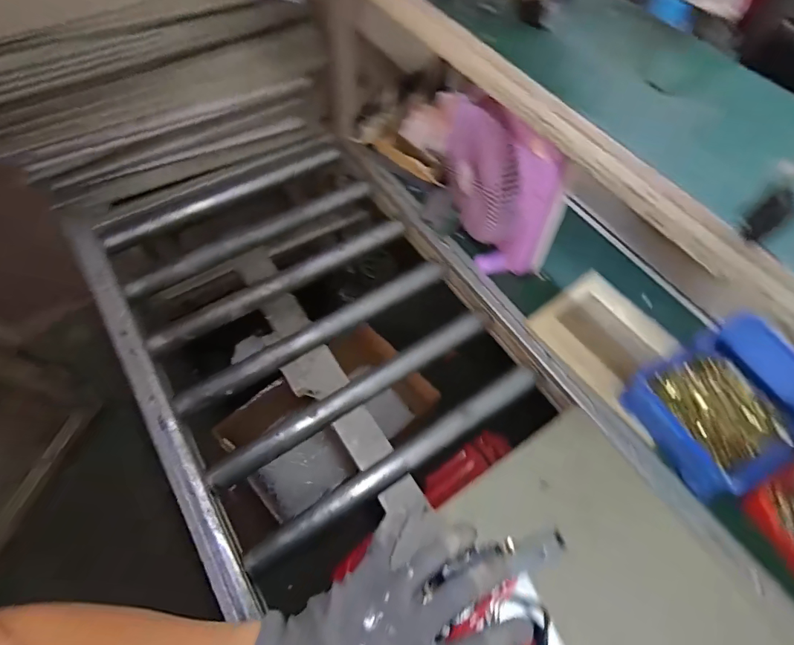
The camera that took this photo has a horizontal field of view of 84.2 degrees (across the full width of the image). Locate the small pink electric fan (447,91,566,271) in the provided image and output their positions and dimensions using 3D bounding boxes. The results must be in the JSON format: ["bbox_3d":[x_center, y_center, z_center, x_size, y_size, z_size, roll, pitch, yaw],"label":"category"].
[{"bbox_3d":[0.175,-0.256,0.819,0.092,0.276,0.286,-34,66,-21],"label":"small pink electric fan"}]

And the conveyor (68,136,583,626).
[{"bbox_3d":[-0.217,-0.033,0.955,0.673,0.174,0.964,-29,65,-19],"label":"conveyor"}]

